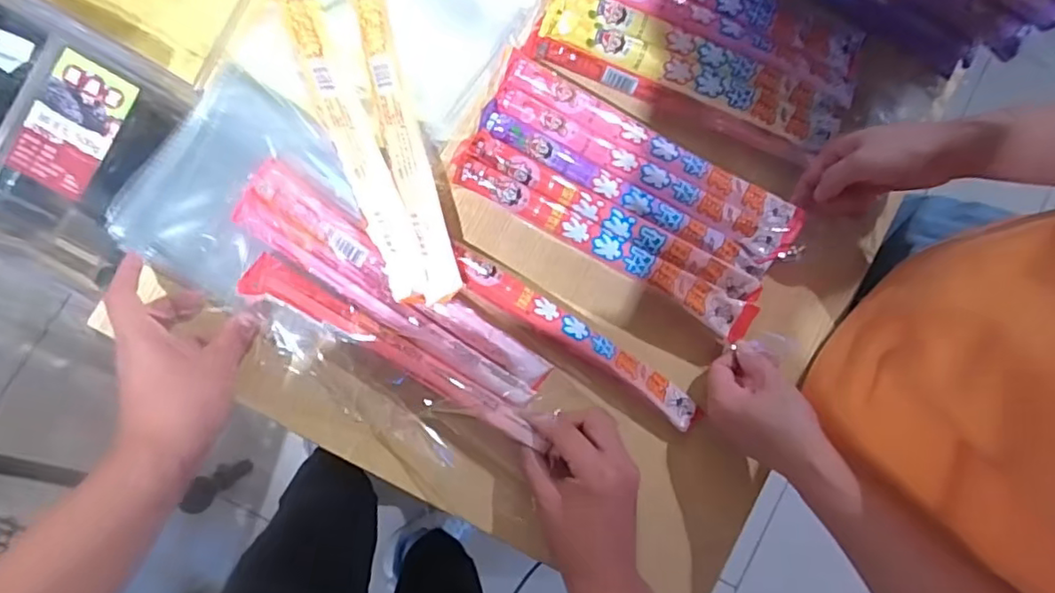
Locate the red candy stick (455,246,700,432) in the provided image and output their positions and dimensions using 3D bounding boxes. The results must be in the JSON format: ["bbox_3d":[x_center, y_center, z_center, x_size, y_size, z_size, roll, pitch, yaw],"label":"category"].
[{"bbox_3d":[0.043,0.037,0.510,0.243,0.025,0.027,34,83,-6],"label":"red candy stick"}]

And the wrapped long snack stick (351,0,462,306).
[{"bbox_3d":[-0.101,-0.128,0.479,0.032,0.016,0.269,-14,89,-9],"label":"wrapped long snack stick"}]

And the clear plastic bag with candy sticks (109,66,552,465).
[{"bbox_3d":[-0.147,-0.008,0.479,0.354,0.048,0.160,42,82,-1],"label":"clear plastic bag with candy sticks"}]

